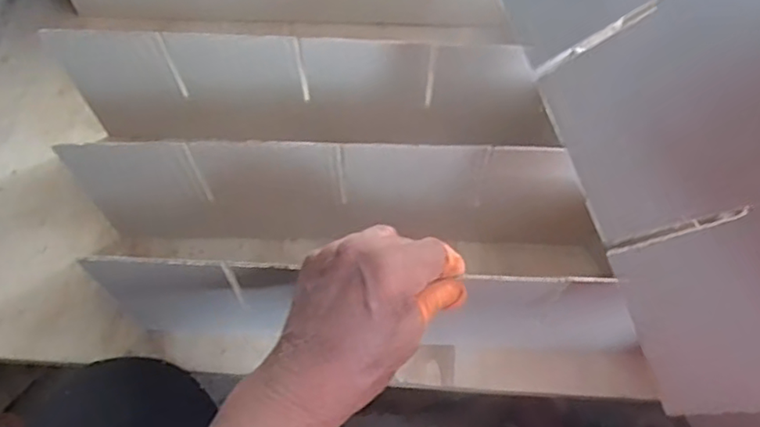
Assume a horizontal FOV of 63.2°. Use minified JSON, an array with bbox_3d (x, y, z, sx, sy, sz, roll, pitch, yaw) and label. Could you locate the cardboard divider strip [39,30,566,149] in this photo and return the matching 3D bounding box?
[{"bbox_3d":[-0.062,-0.091,0.495,0.358,0.128,0.037,6,64,3],"label":"cardboard divider strip"}]

